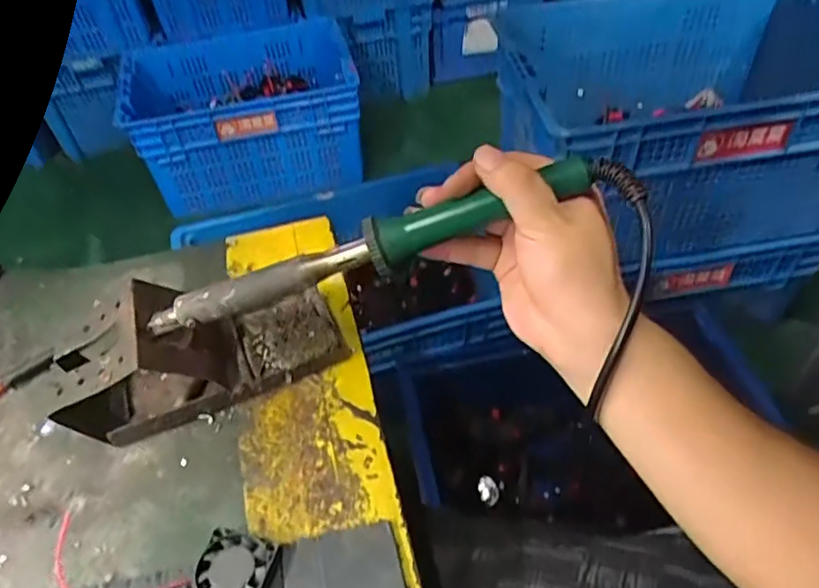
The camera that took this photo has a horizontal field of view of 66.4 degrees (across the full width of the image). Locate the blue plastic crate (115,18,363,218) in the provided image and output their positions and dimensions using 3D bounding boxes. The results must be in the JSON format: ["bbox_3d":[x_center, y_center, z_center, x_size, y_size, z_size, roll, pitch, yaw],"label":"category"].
[{"bbox_3d":[-0.440,-0.477,1.685,0.582,0.292,0.397,-10,48,-4],"label":"blue plastic crate"}]

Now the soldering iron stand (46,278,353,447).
[{"bbox_3d":[-0.138,0.031,0.414,0.178,0.082,0.073,-23,49,-15],"label":"soldering iron stand"}]

